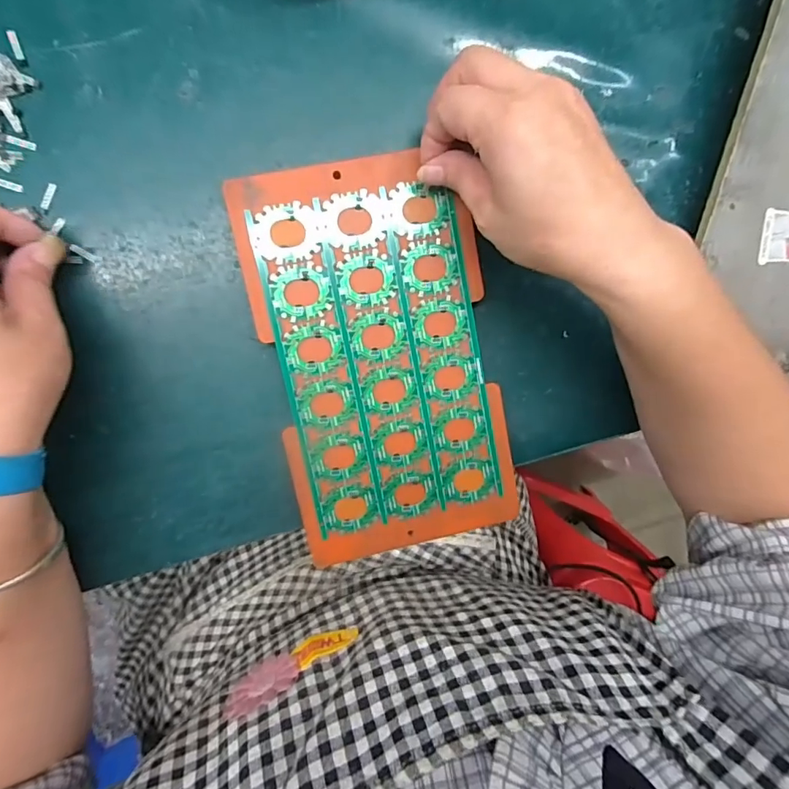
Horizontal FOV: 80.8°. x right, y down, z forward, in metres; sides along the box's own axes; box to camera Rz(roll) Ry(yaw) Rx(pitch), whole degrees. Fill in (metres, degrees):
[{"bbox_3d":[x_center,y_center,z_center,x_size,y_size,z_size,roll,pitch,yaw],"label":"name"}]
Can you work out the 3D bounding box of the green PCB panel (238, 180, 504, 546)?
[{"bbox_3d":[-0.006,-0.019,0.284,0.119,0.004,0.197,-12,99,-6],"label":"green PCB panel"}]

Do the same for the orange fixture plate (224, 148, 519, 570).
[{"bbox_3d":[-0.006,-0.017,0.286,0.137,0.010,0.237,-12,97,-5],"label":"orange fixture plate"}]

